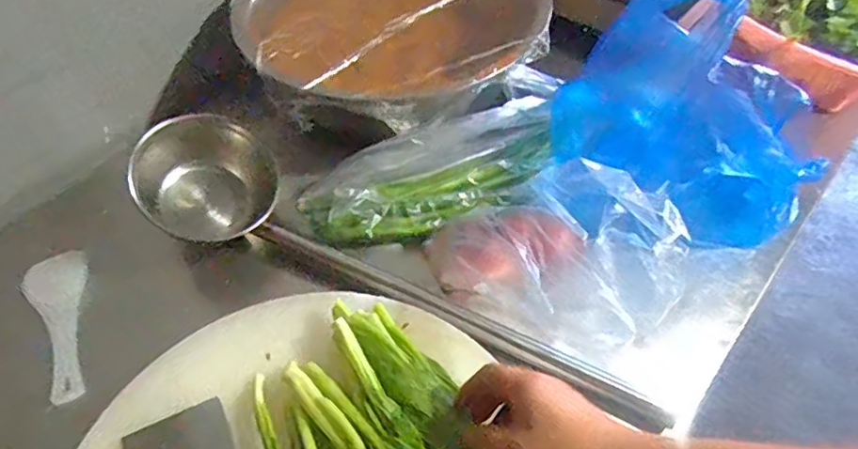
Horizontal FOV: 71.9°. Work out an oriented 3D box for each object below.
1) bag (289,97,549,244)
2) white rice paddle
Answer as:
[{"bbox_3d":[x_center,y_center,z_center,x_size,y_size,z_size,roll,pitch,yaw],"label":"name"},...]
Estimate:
[{"bbox_3d":[0.004,-0.060,0.699,0.311,0.081,0.110,-18,54,-12],"label":"bag"},{"bbox_3d":[-0.408,0.106,0.649,0.059,0.025,0.183,-18,54,-12],"label":"white rice paddle"}]

